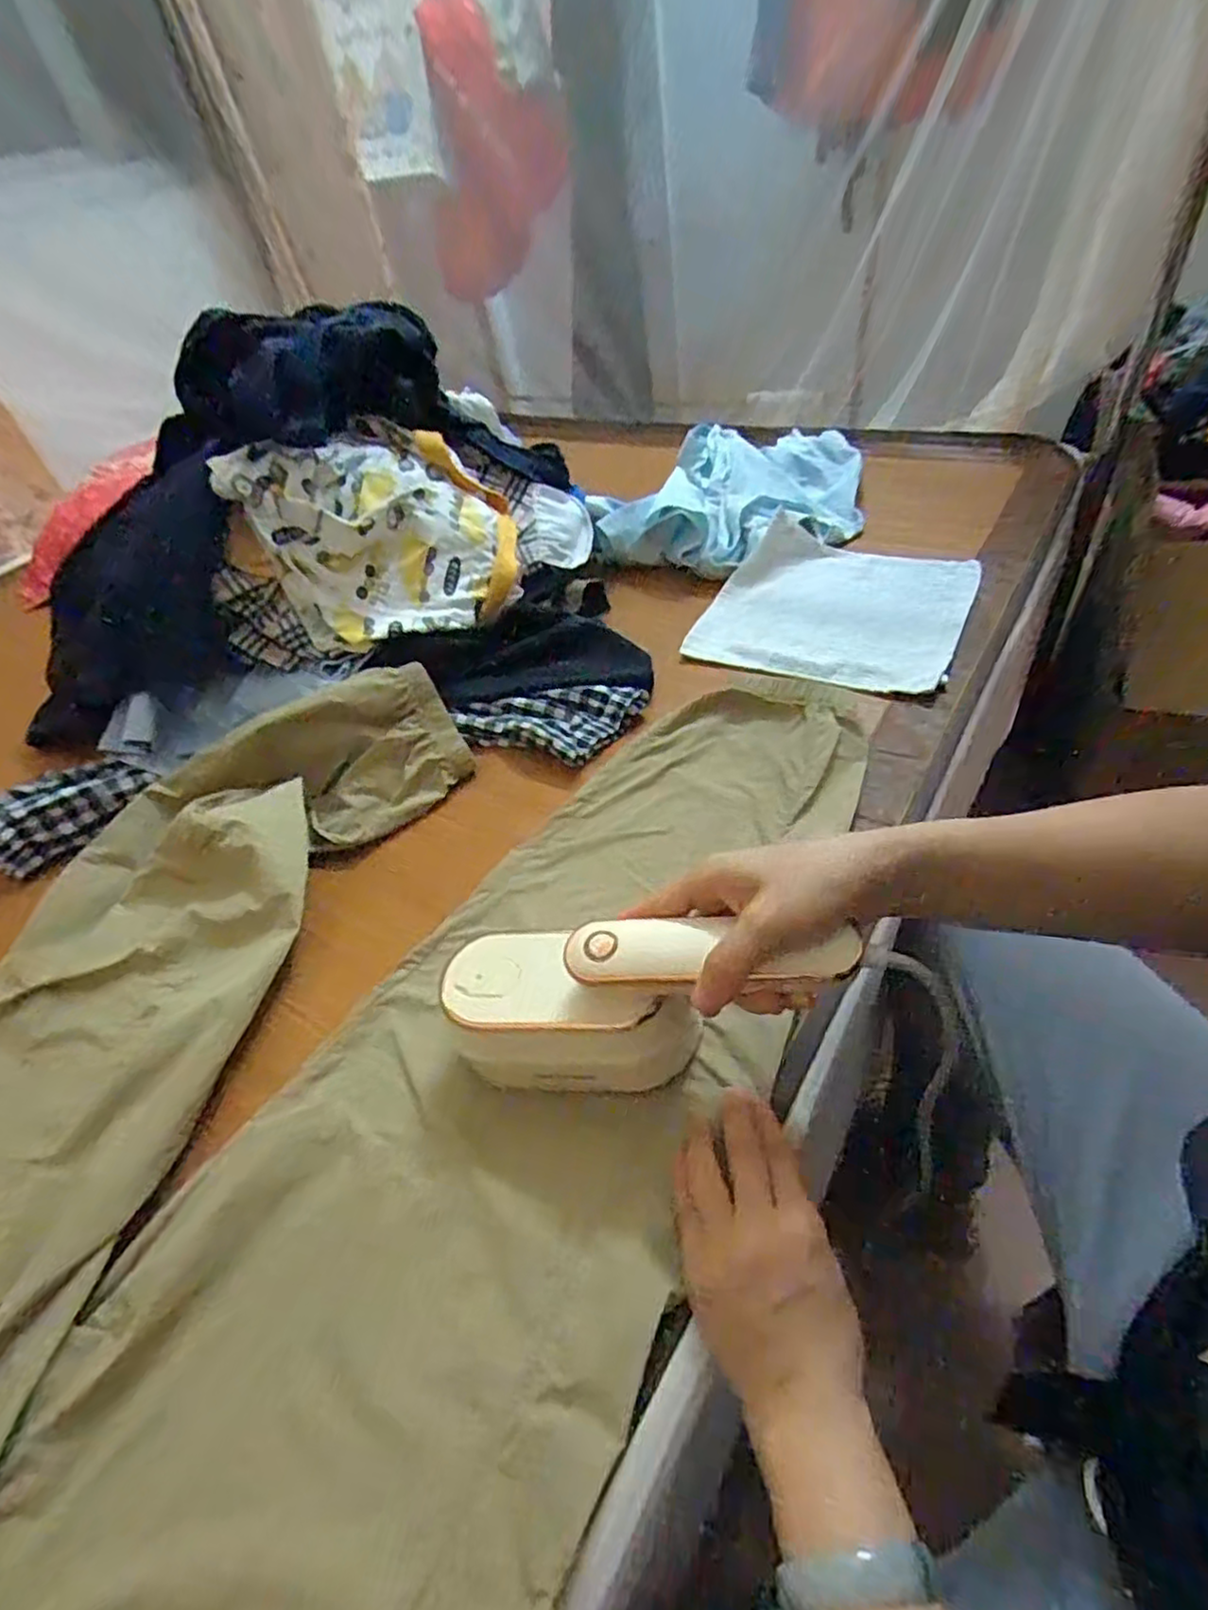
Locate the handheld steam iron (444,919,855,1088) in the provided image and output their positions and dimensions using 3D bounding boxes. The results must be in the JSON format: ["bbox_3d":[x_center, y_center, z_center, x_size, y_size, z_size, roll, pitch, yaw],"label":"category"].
[{"bbox_3d":[0.016,0.104,0.384,0.203,0.110,0.065,-1,46,5],"label":"handheld steam iron"}]

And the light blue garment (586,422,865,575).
[{"bbox_3d":[0.158,-0.388,0.870,0.294,0.064,0.306,5,46,17],"label":"light blue garment"}]

